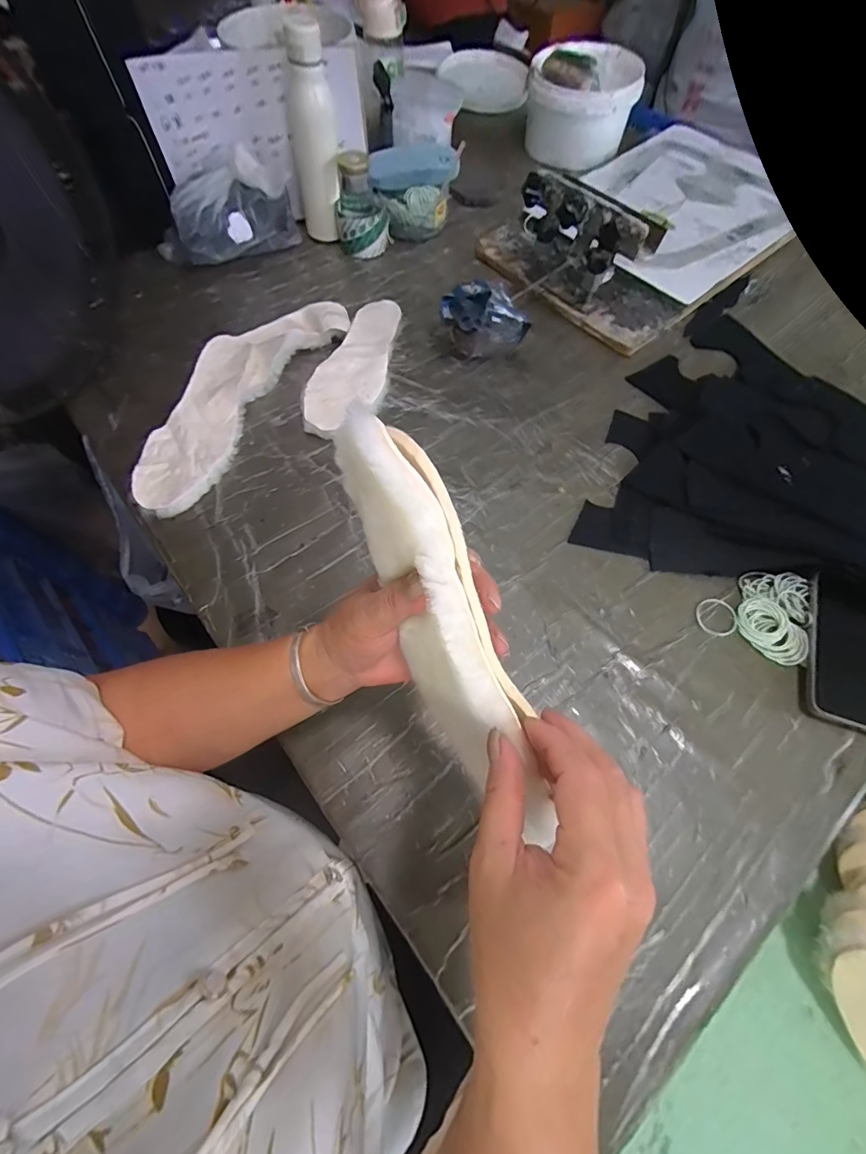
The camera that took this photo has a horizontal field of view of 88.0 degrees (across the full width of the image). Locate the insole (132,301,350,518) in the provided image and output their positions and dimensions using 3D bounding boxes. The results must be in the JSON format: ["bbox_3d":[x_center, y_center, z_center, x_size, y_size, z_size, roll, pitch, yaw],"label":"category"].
[{"bbox_3d":[-0.258,-0.249,0.588,0.120,0.027,0.385,25,67,11],"label":"insole"}]

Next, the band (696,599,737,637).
[{"bbox_3d":[0.300,0.043,0.474,0.040,0.005,0.042,0,65,0],"label":"band"}]

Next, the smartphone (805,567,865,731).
[{"bbox_3d":[0.412,0.068,0.437,0.077,0.013,0.155,20,66,9],"label":"smartphone"}]

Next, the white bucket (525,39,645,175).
[{"bbox_3d":[0.288,-0.927,0.883,0.207,0.127,0.215,13,65,5],"label":"white bucket"}]

